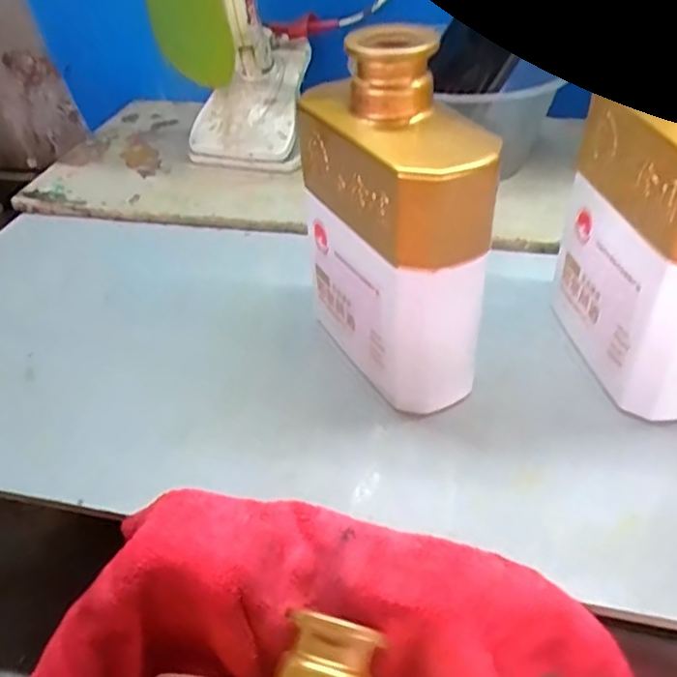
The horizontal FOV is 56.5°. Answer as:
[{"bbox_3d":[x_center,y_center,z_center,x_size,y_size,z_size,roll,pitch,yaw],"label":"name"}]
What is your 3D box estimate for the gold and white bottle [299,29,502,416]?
[{"bbox_3d":[0.024,-0.051,0.297,0.049,0.157,0.103,-23,48,-19],"label":"gold and white bottle"}]

